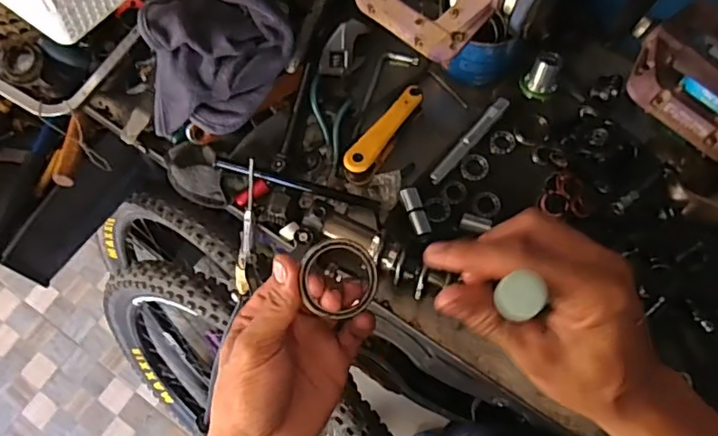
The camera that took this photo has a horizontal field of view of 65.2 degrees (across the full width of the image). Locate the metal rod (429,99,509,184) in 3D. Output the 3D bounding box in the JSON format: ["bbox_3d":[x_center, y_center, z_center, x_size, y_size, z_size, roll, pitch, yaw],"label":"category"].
[{"bbox_3d":[0.126,-0.090,0.643,0.015,0.017,0.130,41,76,14],"label":"metal rod"}]

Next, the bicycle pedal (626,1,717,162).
[{"bbox_3d":[0.235,-0.098,0.374,0.112,0.025,0.103,-40,74,-12],"label":"bicycle pedal"}]

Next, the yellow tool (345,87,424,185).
[{"bbox_3d":[0.030,-0.094,0.630,0.029,0.040,0.131,34,74,12],"label":"yellow tool"}]

